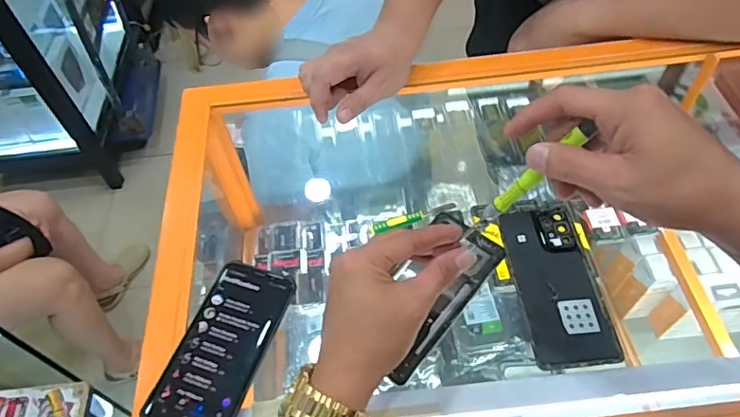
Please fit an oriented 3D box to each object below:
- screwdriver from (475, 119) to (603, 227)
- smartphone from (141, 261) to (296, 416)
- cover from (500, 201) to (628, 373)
[{"bbox_3d":[0.105,-0.019,0.349,0.008,0.102,0.010,13,44,-37],"label":"screwdriver"},{"bbox_3d":[-0.122,0.114,0.439,0.072,0.011,0.150,16,57,15],"label":"smartphone"},{"bbox_3d":[0.163,0.063,0.464,0.071,0.009,0.150,-6,54,-1],"label":"cover"}]

